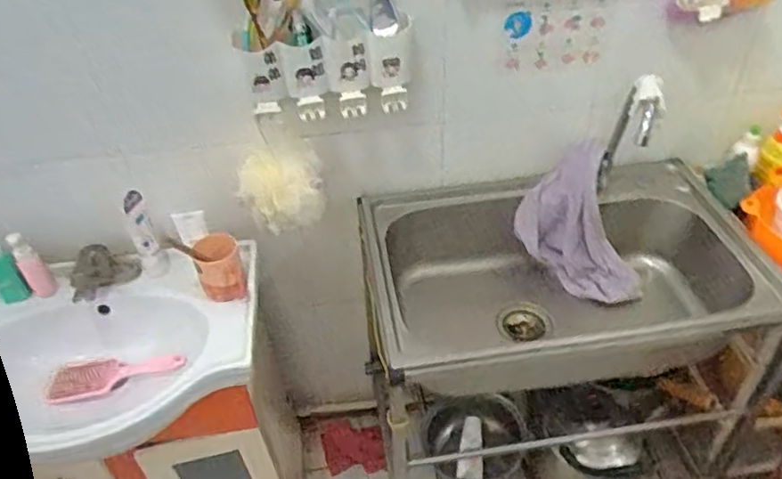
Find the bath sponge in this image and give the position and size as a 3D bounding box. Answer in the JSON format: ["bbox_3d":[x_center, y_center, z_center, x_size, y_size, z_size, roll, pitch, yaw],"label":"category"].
[{"bbox_3d":[-0.198,-0.092,1.110,0.144,0.133,0.114,-14,42,-13],"label":"bath sponge"}]

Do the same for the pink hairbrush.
[{"bbox_3d":[-0.507,0.250,1.140,0.253,0.039,0.072,-8,41,-6],"label":"pink hairbrush"}]

